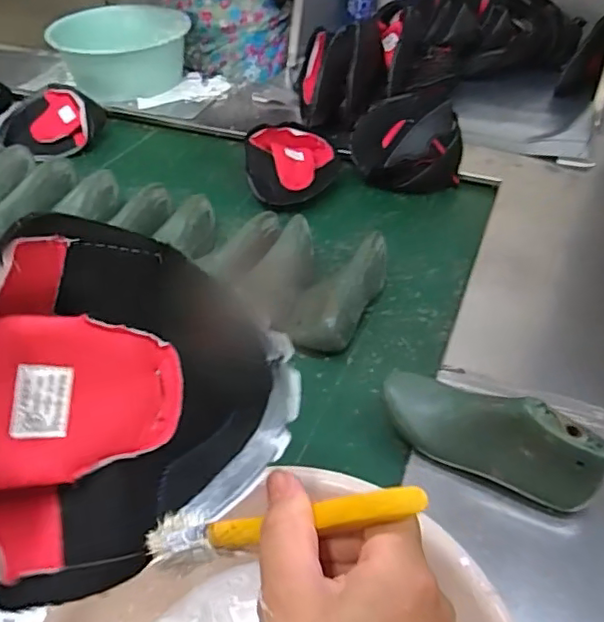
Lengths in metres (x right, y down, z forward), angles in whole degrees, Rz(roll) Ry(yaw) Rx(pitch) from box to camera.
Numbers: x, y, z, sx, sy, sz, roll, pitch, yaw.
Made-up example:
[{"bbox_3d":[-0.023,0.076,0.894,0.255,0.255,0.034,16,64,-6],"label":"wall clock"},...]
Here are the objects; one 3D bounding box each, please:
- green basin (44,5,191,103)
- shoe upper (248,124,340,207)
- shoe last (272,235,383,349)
[{"bbox_3d":[-0.422,-0.610,1.374,0.298,0.118,0.298,0,43,0],"label":"green basin"},{"bbox_3d":[-0.027,-0.260,1.056,0.152,0.073,0.167,12,44,11],"label":"shoe upper"},{"bbox_3d":[0.050,-0.030,0.802,0.093,0.063,0.196,17,46,17],"label":"shoe last"}]

